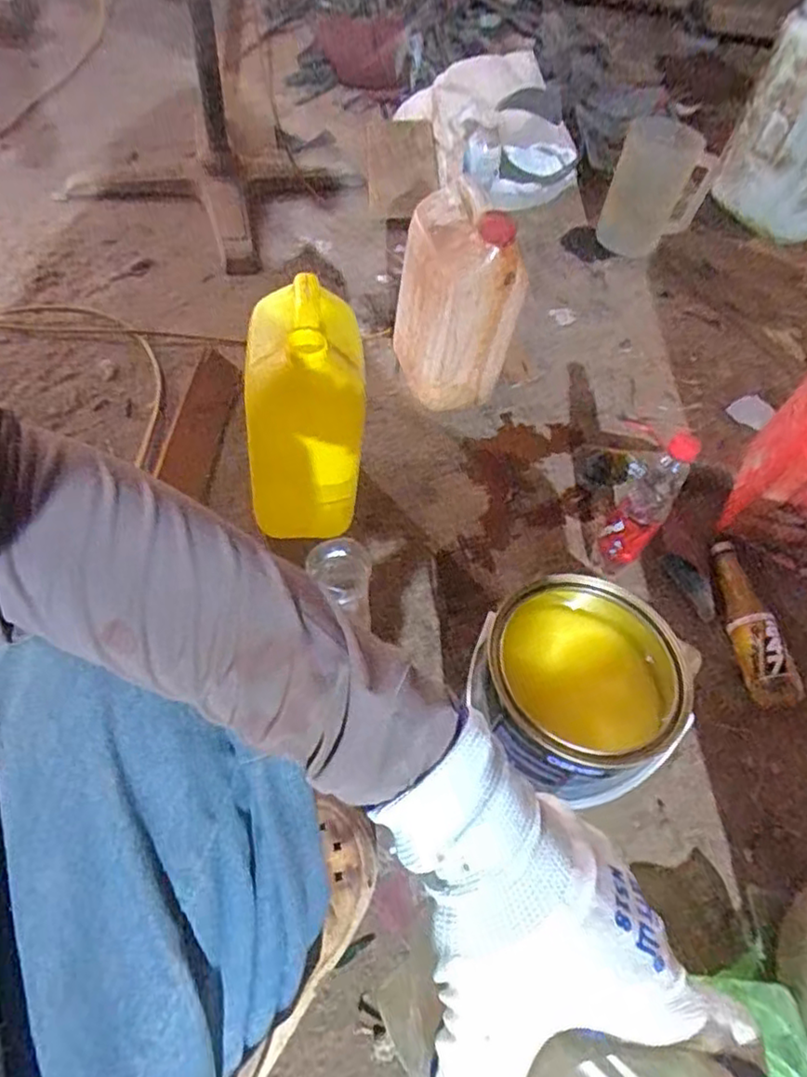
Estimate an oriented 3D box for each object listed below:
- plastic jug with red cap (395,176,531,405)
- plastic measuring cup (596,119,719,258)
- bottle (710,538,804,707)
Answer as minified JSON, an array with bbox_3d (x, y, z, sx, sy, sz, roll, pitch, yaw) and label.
[{"bbox_3d":[0.071,-0.333,0.940,0.117,0.285,0.166,-13,57,-14],"label":"plastic jug with red cap"},{"bbox_3d":[0.489,-0.669,1.272,0.173,0.210,0.101,24,56,12],"label":"plastic measuring cup"},{"bbox_3d":[0.432,0.107,0.824,0.051,0.065,0.217,2,55,-4],"label":"bottle"}]

